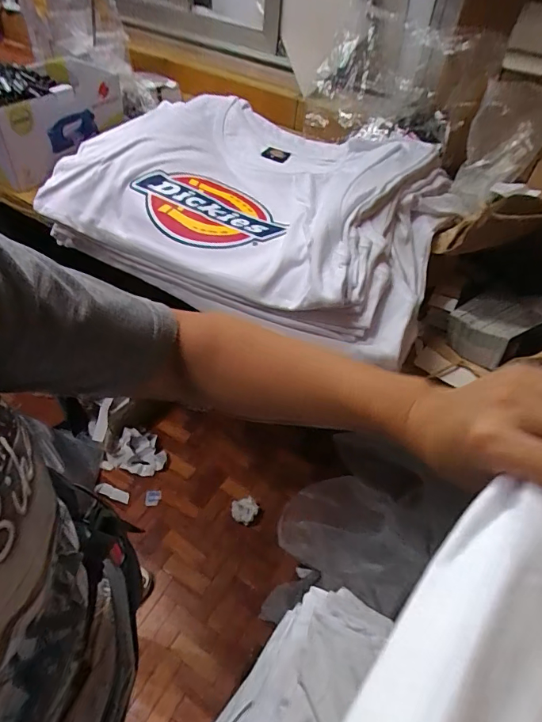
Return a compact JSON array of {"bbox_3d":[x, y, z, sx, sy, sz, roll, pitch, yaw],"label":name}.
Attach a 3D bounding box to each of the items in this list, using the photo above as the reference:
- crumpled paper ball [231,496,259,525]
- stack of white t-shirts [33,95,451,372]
[{"bbox_3d":[-0.076,0.426,1.271,0.067,0.046,0.072,3,48,-3],"label":"crumpled paper ball"},{"bbox_3d":[-0.015,-0.246,0.641,0.541,0.111,0.355,25,51,16],"label":"stack of white t-shirts"}]

